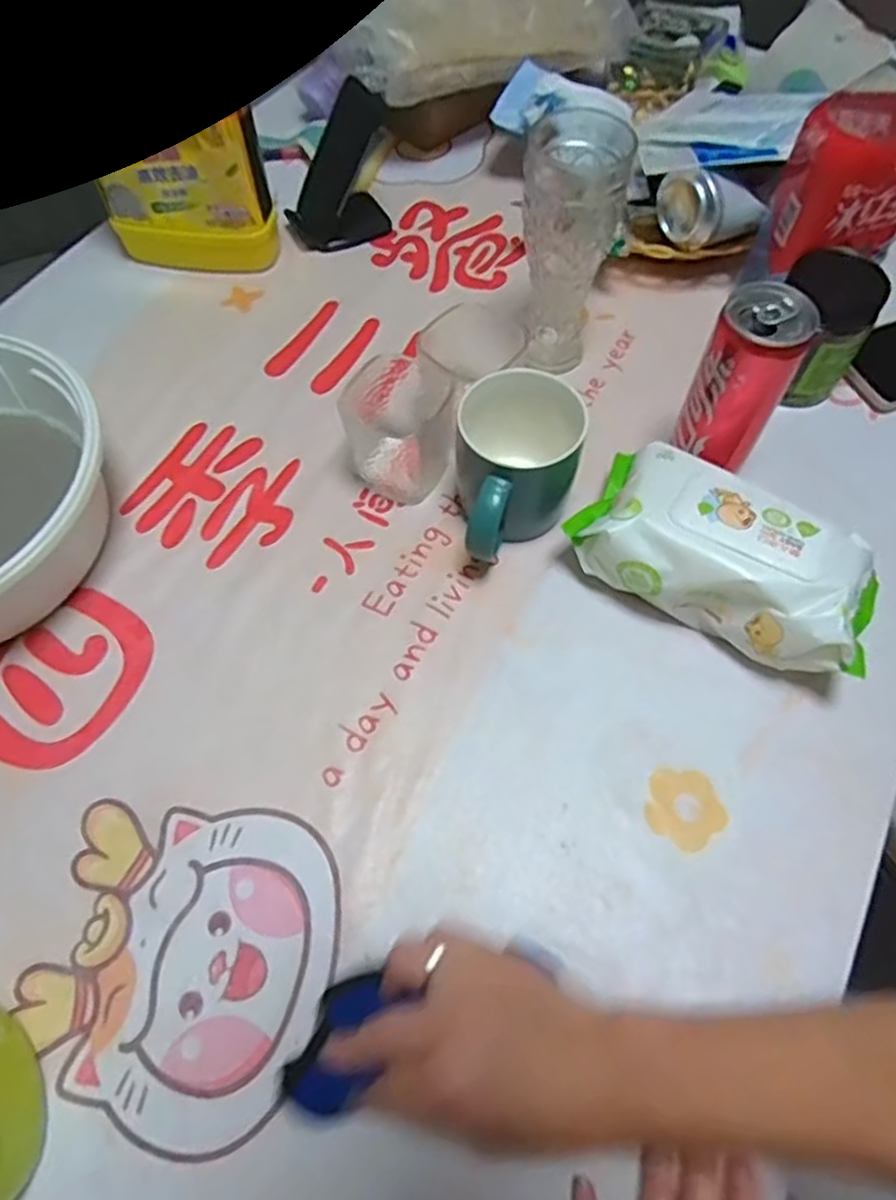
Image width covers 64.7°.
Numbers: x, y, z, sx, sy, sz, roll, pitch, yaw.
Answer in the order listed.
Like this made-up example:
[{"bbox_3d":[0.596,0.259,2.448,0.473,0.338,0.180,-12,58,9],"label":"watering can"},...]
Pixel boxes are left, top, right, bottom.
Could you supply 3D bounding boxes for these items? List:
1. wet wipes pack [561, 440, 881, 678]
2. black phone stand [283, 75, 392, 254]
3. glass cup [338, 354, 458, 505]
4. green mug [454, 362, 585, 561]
[{"bbox_3d":[0.175,-0.025,0.457,0.184,0.077,0.099,36,67,18],"label":"wet wipes pack"},{"bbox_3d":[-0.104,-0.393,0.646,0.096,0.100,0.091,-11,62,-6],"label":"black phone stand"},{"bbox_3d":[-0.037,-0.125,0.521,0.079,0.064,0.079,0,61,0],"label":"glass cup"},{"bbox_3d":[0.047,-0.082,0.481,0.081,0.089,0.111,3,61,1],"label":"green mug"}]

